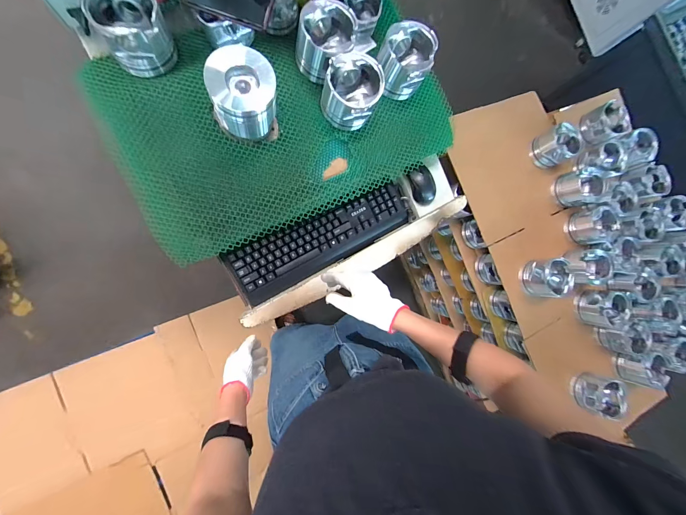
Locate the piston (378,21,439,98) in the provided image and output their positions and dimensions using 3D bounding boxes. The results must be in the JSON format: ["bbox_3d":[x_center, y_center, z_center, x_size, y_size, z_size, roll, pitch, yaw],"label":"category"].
[{"bbox_3d":[0.130,-0.419,0.638,0.111,0.112,0.096,14,81,-4],"label":"piston"}]

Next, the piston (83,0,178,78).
[{"bbox_3d":[-0.377,-0.410,0.539,0.113,0.102,0.098,-30,86,-9],"label":"piston"}]

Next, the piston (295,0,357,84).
[{"bbox_3d":[-0.033,-0.434,0.604,0.102,0.113,0.107,1,82,-6],"label":"piston"}]

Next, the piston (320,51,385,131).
[{"bbox_3d":[0.015,-0.335,0.608,0.112,0.101,0.101,1,82,-6],"label":"piston"}]

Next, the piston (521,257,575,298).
[{"bbox_3d":[0.617,0.060,0.889,0.130,0.082,0.116,0,82,-6],"label":"piston"}]

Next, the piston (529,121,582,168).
[{"bbox_3d":[0.667,-0.346,0.929,0.085,0.102,0.111,-31,86,-9],"label":"piston"}]

